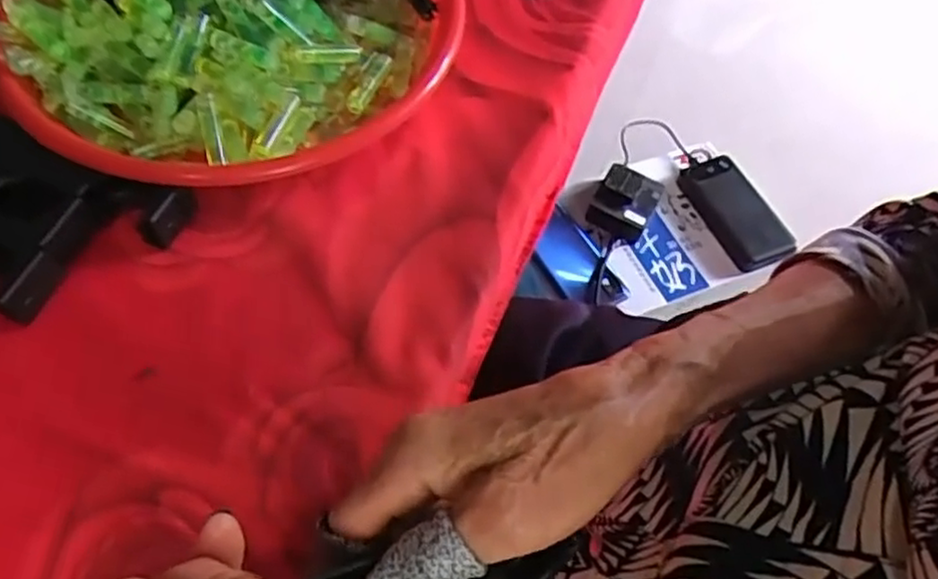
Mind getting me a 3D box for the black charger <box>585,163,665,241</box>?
[{"bbox_3d":[0.184,-0.105,0.838,0.069,0.046,0.085,25,61,12],"label":"black charger"}]

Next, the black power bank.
[{"bbox_3d":[0.319,-0.094,0.854,0.074,0.024,0.153,-15,61,-12],"label":"black power bank"}]

